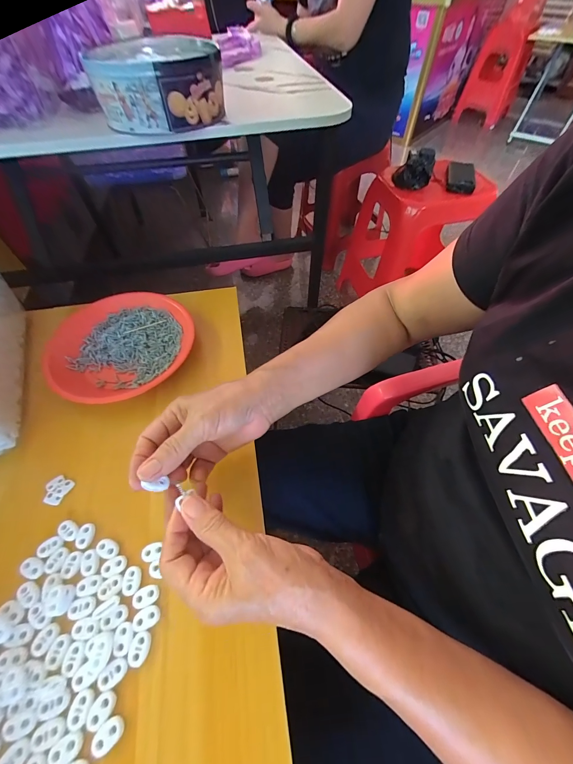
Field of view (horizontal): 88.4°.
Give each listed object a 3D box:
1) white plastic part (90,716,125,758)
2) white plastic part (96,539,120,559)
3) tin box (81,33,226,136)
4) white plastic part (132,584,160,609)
[{"bbox_3d":[-0.133,0.262,0.219,0.015,0.005,0.022,36,62,21],"label":"white plastic part"},{"bbox_3d":[-0.174,0.161,0.286,0.023,0.004,0.014,17,57,10],"label":"white plastic part"},{"bbox_3d":[-0.197,-0.479,0.472,0.180,0.075,0.207,-4,56,-4],"label":"tin box"},{"bbox_3d":[-0.127,0.192,0.264,0.023,0.004,0.015,-16,57,-12],"label":"white plastic part"}]

